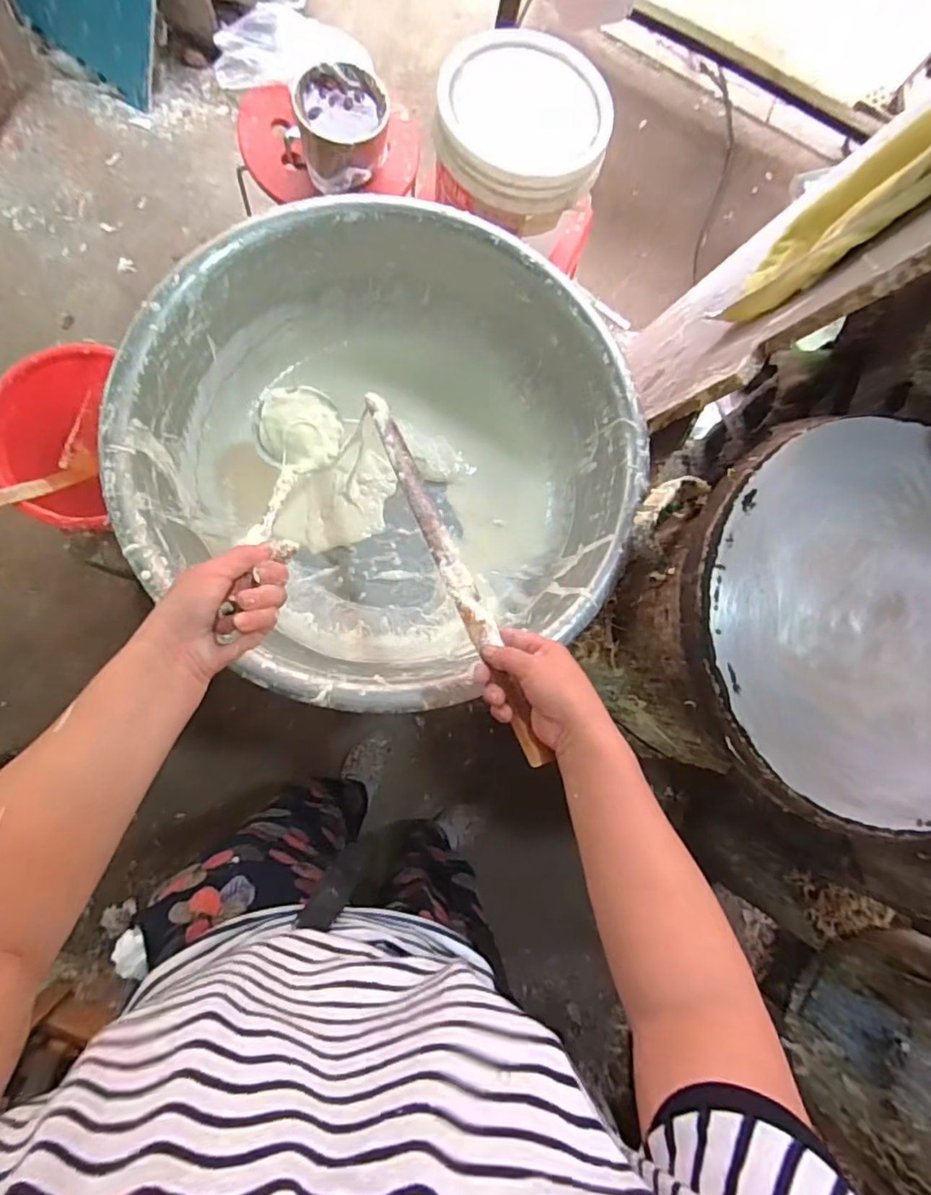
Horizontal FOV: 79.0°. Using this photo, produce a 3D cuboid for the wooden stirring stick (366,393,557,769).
[{"bbox_3d":[-0.016,-0.035,0.541,0.026,0.009,0.405,-22,72,-8],"label":"wooden stirring stick"}]

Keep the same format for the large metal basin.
[{"bbox_3d":[-0.094,-0.163,0.727,0.557,0.242,0.562,1,84,-7],"label":"large metal basin"}]

